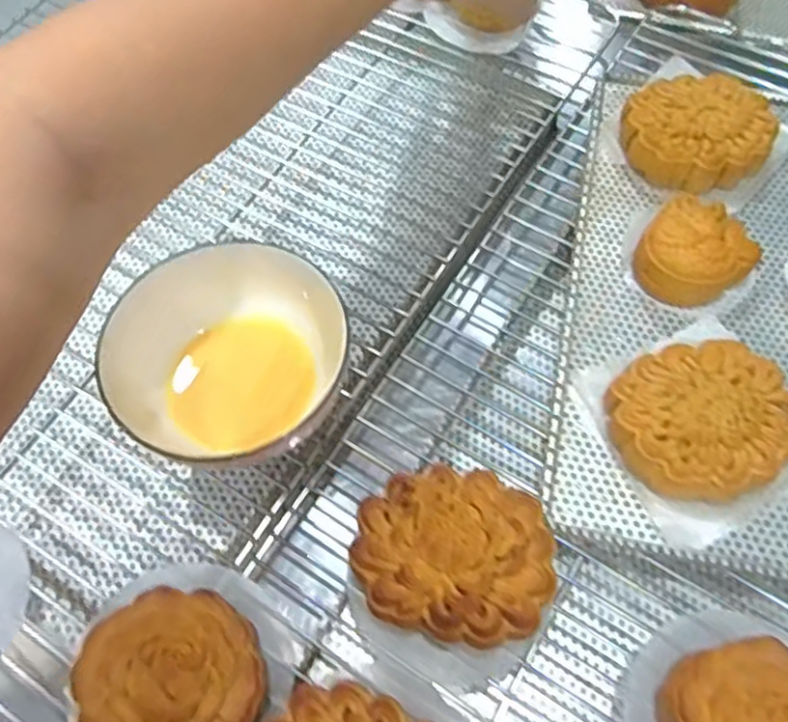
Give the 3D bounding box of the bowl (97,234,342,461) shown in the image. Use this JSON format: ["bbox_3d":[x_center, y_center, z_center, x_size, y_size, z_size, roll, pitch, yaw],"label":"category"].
[{"bbox_3d":[-0.085,-0.006,0.374,0.109,0.040,0.120,11,63,7],"label":"bowl"}]

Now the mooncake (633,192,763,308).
[{"bbox_3d":[0.165,-0.059,0.398,0.057,0.033,0.054,0,62,1],"label":"mooncake"}]

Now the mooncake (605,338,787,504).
[{"bbox_3d":[0.154,0.028,0.354,0.084,0.031,0.077,0,62,1],"label":"mooncake"}]

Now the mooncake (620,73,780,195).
[{"bbox_3d":[0.187,-0.140,0.435,0.086,0.024,0.070,-16,63,-7],"label":"mooncake"}]

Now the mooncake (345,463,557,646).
[{"bbox_3d":[0.026,0.088,0.322,0.087,0.038,0.073,5,63,4],"label":"mooncake"}]

